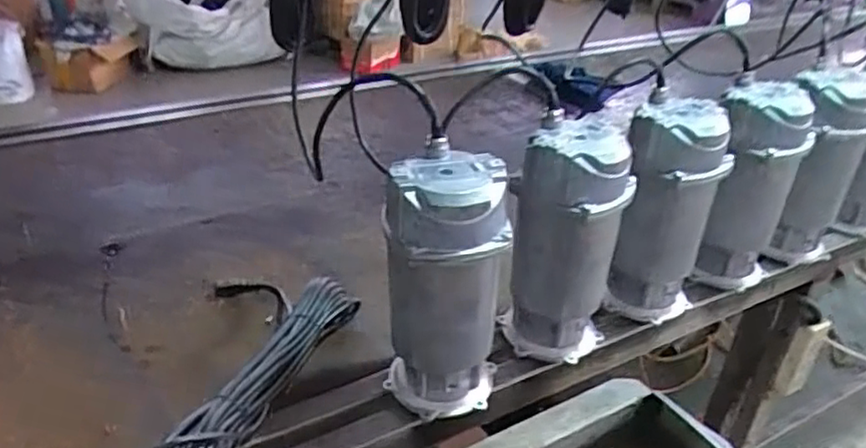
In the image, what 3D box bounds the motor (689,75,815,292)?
[{"bbox_3d":[0.452,-0.044,0.958,0.129,0.291,0.129,17,35,21],"label":"motor"}]

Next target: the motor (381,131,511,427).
[{"bbox_3d":[0.012,0.074,0.745,0.128,0.291,0.103,-2,33,-9],"label":"motor"}]

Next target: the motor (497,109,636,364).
[{"bbox_3d":[0.166,0.027,0.833,0.132,0.291,0.108,0,33,-5],"label":"motor"}]

